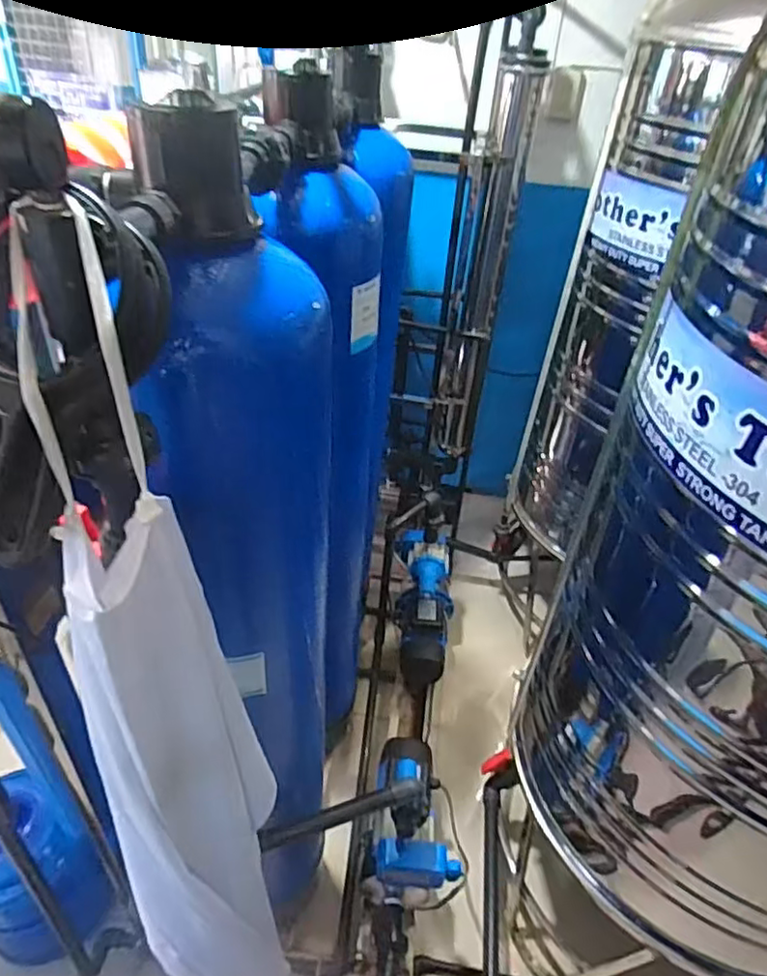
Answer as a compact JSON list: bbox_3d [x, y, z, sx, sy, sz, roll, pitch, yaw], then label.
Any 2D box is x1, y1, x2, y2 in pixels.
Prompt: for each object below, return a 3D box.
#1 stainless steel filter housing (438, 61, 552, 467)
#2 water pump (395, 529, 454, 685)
[{"bbox_3d":[0.281,-0.612,1.826,0.154,1.120,0.166,12,38,7],"label":"stainless steel filter housing"},{"bbox_3d":[0.134,0.370,1.936,0.175,0.224,0.458,2,77,-5],"label":"water pump"}]

